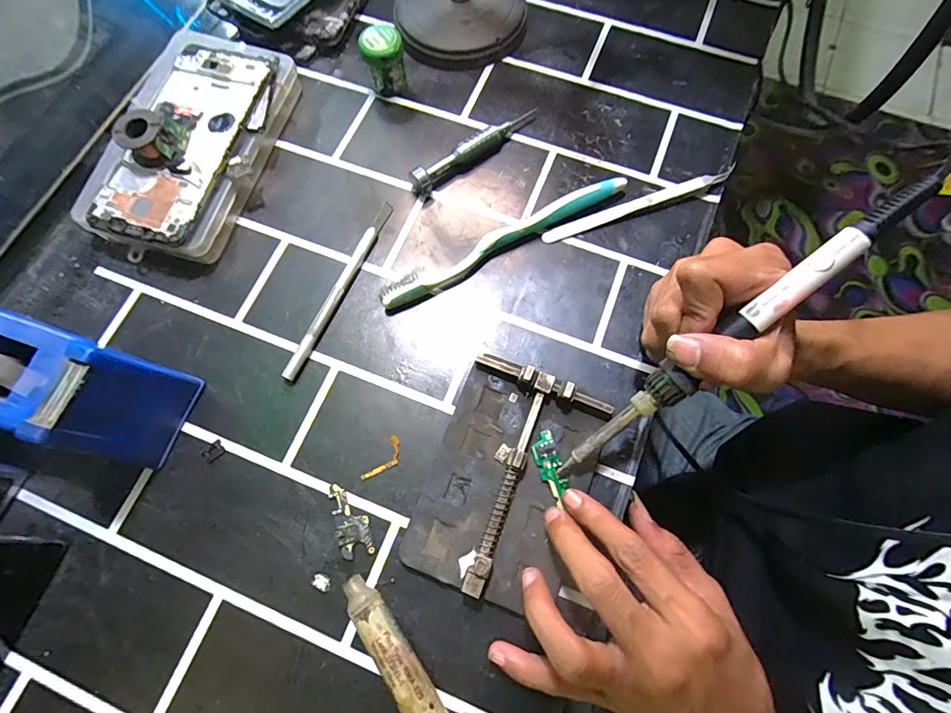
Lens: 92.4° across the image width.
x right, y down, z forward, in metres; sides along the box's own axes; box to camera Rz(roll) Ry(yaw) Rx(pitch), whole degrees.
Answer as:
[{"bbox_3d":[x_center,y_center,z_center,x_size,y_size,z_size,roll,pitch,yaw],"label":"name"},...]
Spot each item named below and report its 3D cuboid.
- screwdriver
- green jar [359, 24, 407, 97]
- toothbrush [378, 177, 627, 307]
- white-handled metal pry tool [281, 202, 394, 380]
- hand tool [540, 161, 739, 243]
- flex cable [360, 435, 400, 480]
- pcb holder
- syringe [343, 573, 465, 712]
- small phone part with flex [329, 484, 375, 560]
[{"bbox_3d":[0.002,-0.153,0.333,0.110,0.018,0.013,-37,75,-10],"label":"screwdriver"},{"bbox_3d":[-0.067,-0.220,0.343,0.028,0.042,0.025,-17,73,-4],"label":"green jar"},{"bbox_3d":[0.020,-0.080,0.311,0.184,0.014,0.018,-28,74,-7],"label":"toothbrush"},{"bbox_3d":[-0.089,-0.047,0.306,0.008,0.010,0.139,22,74,8],"label":"white-handled metal pry tool"},{"bbox_3d":[0.118,-0.110,0.322,0.140,0.008,0.011,-18,73,-5],"label":"hand tool"},{"bbox_3d":[-0.054,0.062,0.271,0.013,0.004,0.031,34,76,13],"label":"flex cable"},{"bbox_3d":[0.019,0.069,0.258,0.086,0.020,0.124,21,74,7],"label":"pcb holder"},{"bbox_3d":[-0.042,0.155,0.231,0.026,0.020,0.088,-40,76,-10],"label":"syringe"},{"bbox_3d":[-0.072,0.093,0.261,0.019,0.004,0.041,-16,73,-4],"label":"small phone part with flex"}]

